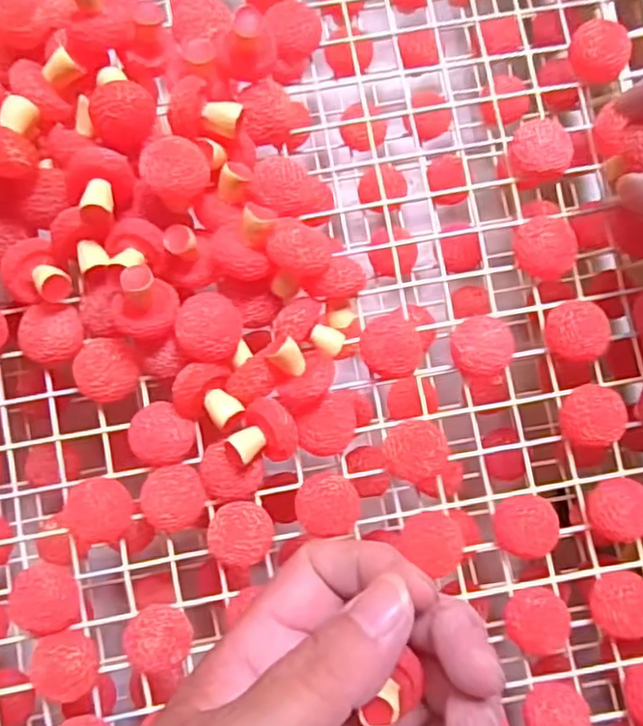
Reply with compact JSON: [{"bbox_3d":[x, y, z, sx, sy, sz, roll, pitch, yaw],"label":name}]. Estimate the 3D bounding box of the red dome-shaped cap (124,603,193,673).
[{"bbox_3d":[-0.054,0.090,0.220,0.022,0.008,0.019,-6,84,-4],"label":"red dome-shaped cap"}]

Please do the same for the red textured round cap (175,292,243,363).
[{"bbox_3d":[-0.037,-0.012,0.220,0.021,0.011,0.022,0,84,-4],"label":"red textured round cap"}]

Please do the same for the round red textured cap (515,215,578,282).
[{"bbox_3d":[0.079,-0.041,0.237,0.022,0.013,0.021,0,84,-4],"label":"round red textured cap"}]

